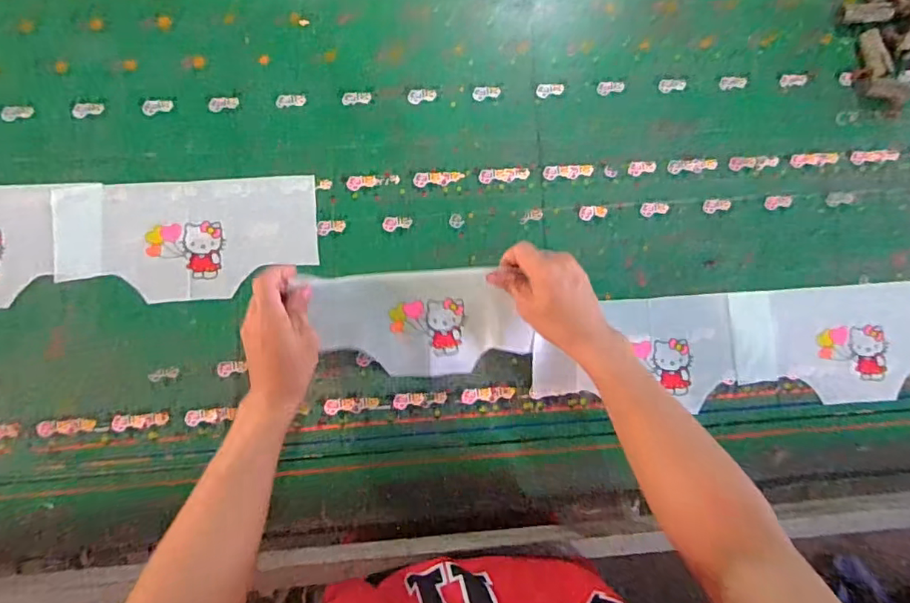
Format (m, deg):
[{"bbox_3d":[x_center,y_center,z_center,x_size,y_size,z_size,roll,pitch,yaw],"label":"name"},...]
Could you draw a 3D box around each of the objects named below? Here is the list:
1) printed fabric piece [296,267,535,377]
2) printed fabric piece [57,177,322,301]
[{"bbox_3d":[-0.033,0.026,0.592,0.225,0.011,0.116,-2,104,-6],"label":"printed fabric piece"},{"bbox_3d":[-0.301,-0.070,0.607,0.287,0.008,0.132,-3,84,-5],"label":"printed fabric piece"}]

